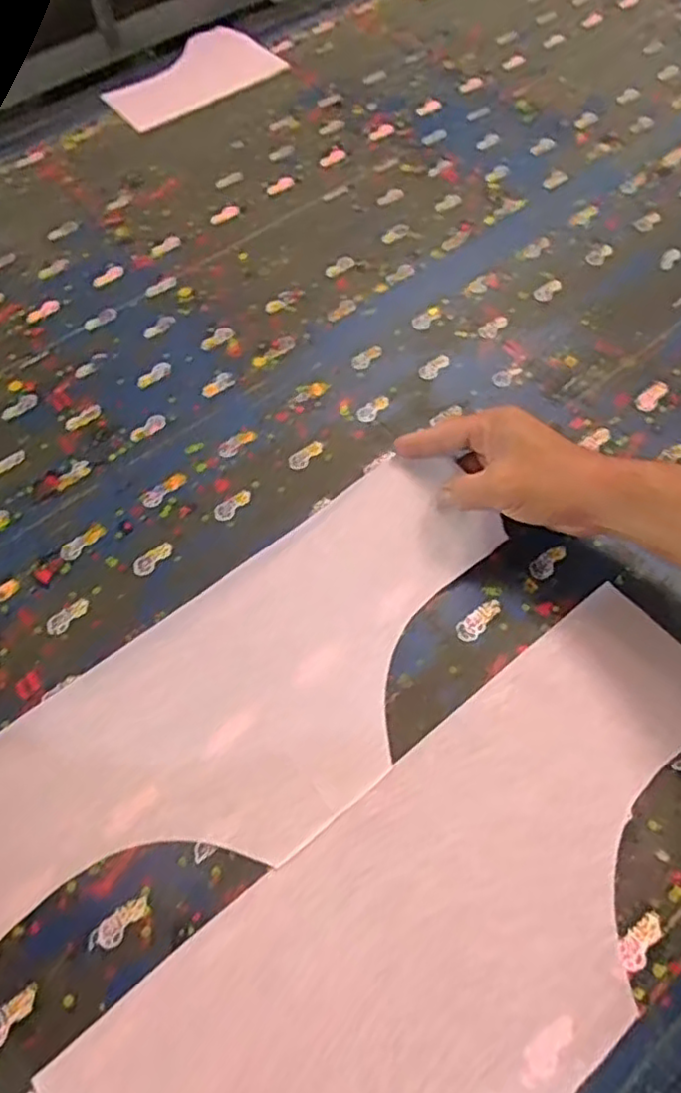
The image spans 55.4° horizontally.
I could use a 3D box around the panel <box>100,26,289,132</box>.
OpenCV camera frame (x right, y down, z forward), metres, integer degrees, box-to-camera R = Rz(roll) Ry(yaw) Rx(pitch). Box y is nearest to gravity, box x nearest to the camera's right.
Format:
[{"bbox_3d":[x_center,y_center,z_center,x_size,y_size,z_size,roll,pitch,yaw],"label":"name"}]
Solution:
[{"bbox_3d":[-0.200,-0.627,0.864,0.222,0.008,0.162,-37,65,-16],"label":"panel"}]

